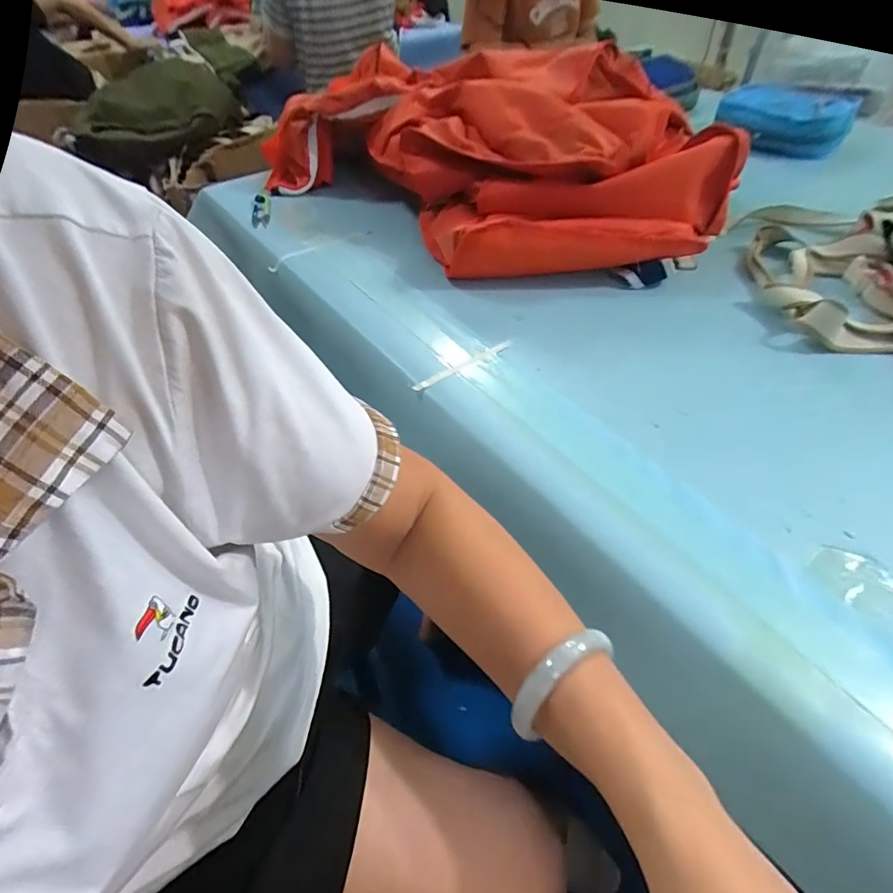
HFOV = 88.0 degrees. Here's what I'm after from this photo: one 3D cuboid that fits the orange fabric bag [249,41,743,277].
[{"bbox_3d":[0.042,-0.440,0.696,0.673,0.198,0.357,34,60,28],"label":"orange fabric bag"}]

